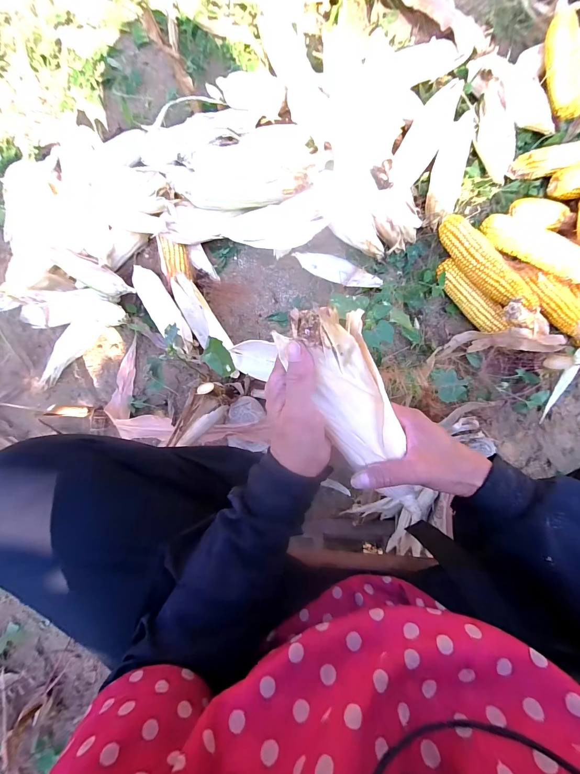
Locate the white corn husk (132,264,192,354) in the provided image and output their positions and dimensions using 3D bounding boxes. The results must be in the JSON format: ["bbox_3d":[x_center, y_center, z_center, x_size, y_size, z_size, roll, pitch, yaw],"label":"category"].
[{"bbox_3d":[-0.271,-0.165,0.662,0.054,0.038,0.225,-35,82,2],"label":"white corn husk"}]

